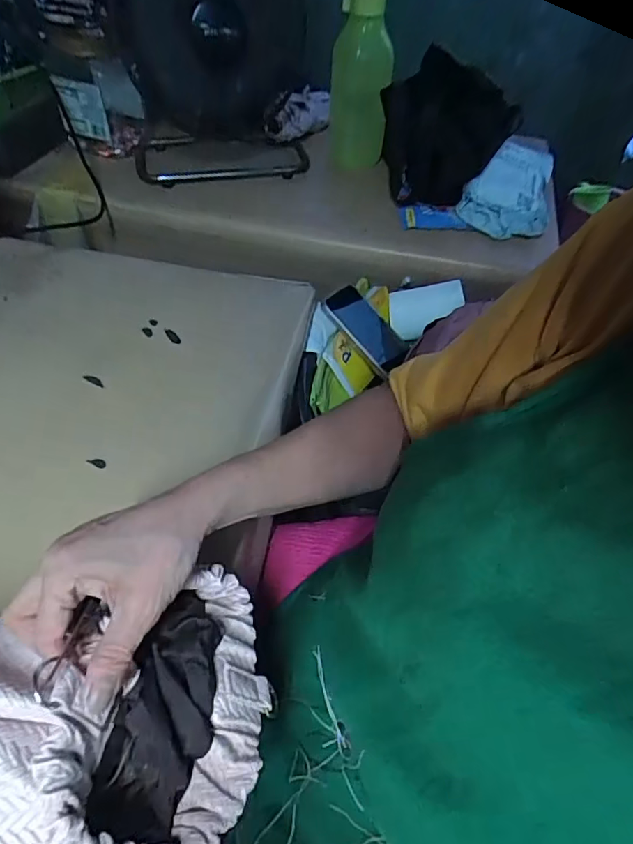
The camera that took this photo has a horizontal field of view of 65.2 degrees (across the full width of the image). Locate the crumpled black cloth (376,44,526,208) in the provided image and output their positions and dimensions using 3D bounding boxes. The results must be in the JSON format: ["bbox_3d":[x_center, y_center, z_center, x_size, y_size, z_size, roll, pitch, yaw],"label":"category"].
[{"bbox_3d":[0.199,-0.442,0.770,0.190,0.178,0.128,17,52,10],"label":"crumpled black cloth"}]

